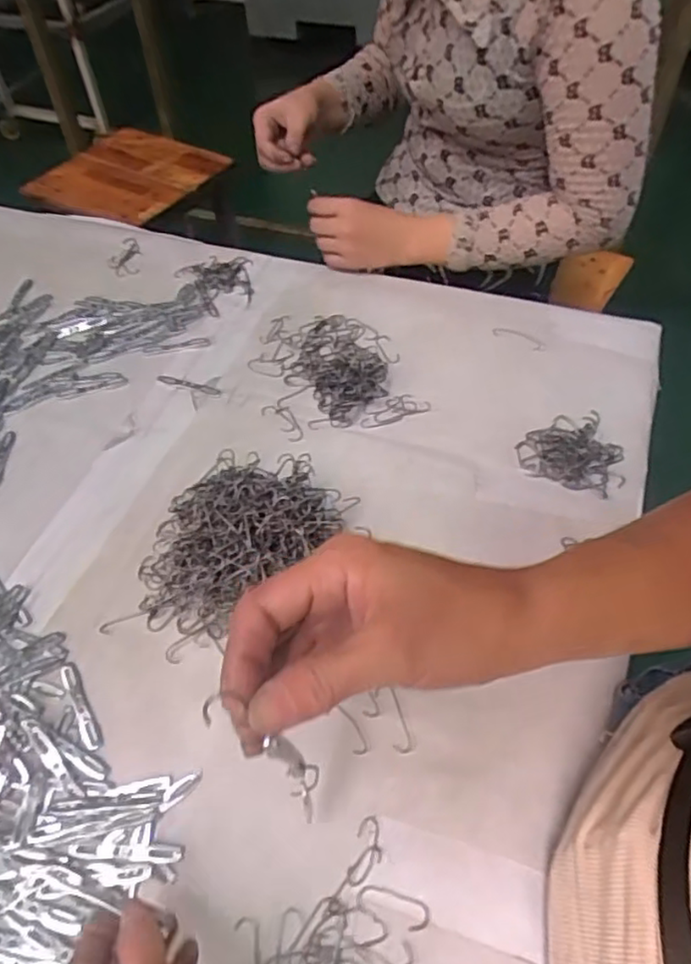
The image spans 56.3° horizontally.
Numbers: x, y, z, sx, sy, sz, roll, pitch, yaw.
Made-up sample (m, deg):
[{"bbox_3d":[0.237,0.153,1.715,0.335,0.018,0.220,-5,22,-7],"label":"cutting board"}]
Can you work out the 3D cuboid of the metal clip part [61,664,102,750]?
[{"bbox_3d":[-0.185,0.155,0.450,0.011,0.004,0.067,-27,57,-18],"label":"metal clip part"}]

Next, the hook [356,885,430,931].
[{"bbox_3d":[0.028,0.246,0.375,0.042,0.004,0.016,15,55,12],"label":"hook"}]

